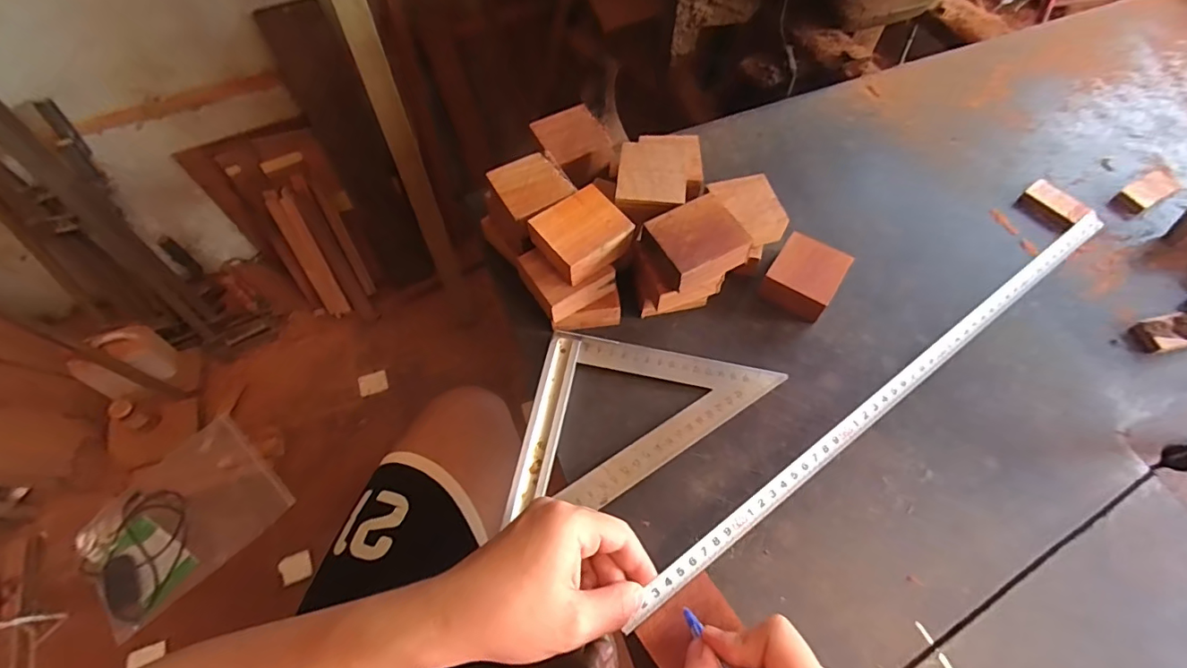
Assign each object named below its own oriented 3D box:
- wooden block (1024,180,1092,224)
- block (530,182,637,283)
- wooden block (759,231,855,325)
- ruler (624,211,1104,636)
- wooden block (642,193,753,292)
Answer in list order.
[{"bbox_3d":[0.442,-0.125,0.490,0.023,0.013,0.051,-36,67,-17],"label":"wooden block"},{"bbox_3d":[-0.011,-0.077,0.396,0.066,0.027,0.057,-34,66,-15],"label":"block"},{"bbox_3d":[0.180,-0.046,0.440,0.054,0.031,0.063,30,66,16],"label":"wooden block"},{"bbox_3d":[0.216,0.040,0.370,0.474,0.004,0.020,-34,76,-13],"label":"ruler"},{"bbox_3d":[0.077,-0.070,0.390,0.065,0.025,0.056,-25,64,-11],"label":"wooden block"}]

